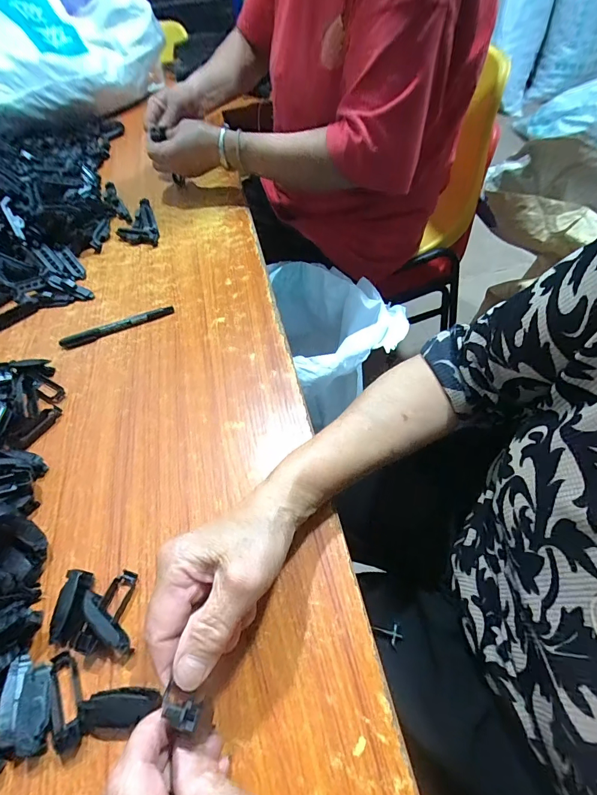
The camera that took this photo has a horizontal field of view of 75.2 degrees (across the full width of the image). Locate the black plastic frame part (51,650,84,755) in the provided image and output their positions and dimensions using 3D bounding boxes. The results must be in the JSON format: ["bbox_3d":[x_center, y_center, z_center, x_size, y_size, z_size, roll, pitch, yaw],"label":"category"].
[{"bbox_3d":[-0.155,0.200,0.257,0.017,0.008,0.057,-26,56,-13],"label":"black plastic frame part"}]

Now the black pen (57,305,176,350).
[{"bbox_3d":[-0.222,-0.088,0.477,0.136,0.011,0.014,-22,55,-10],"label":"black pen"}]

